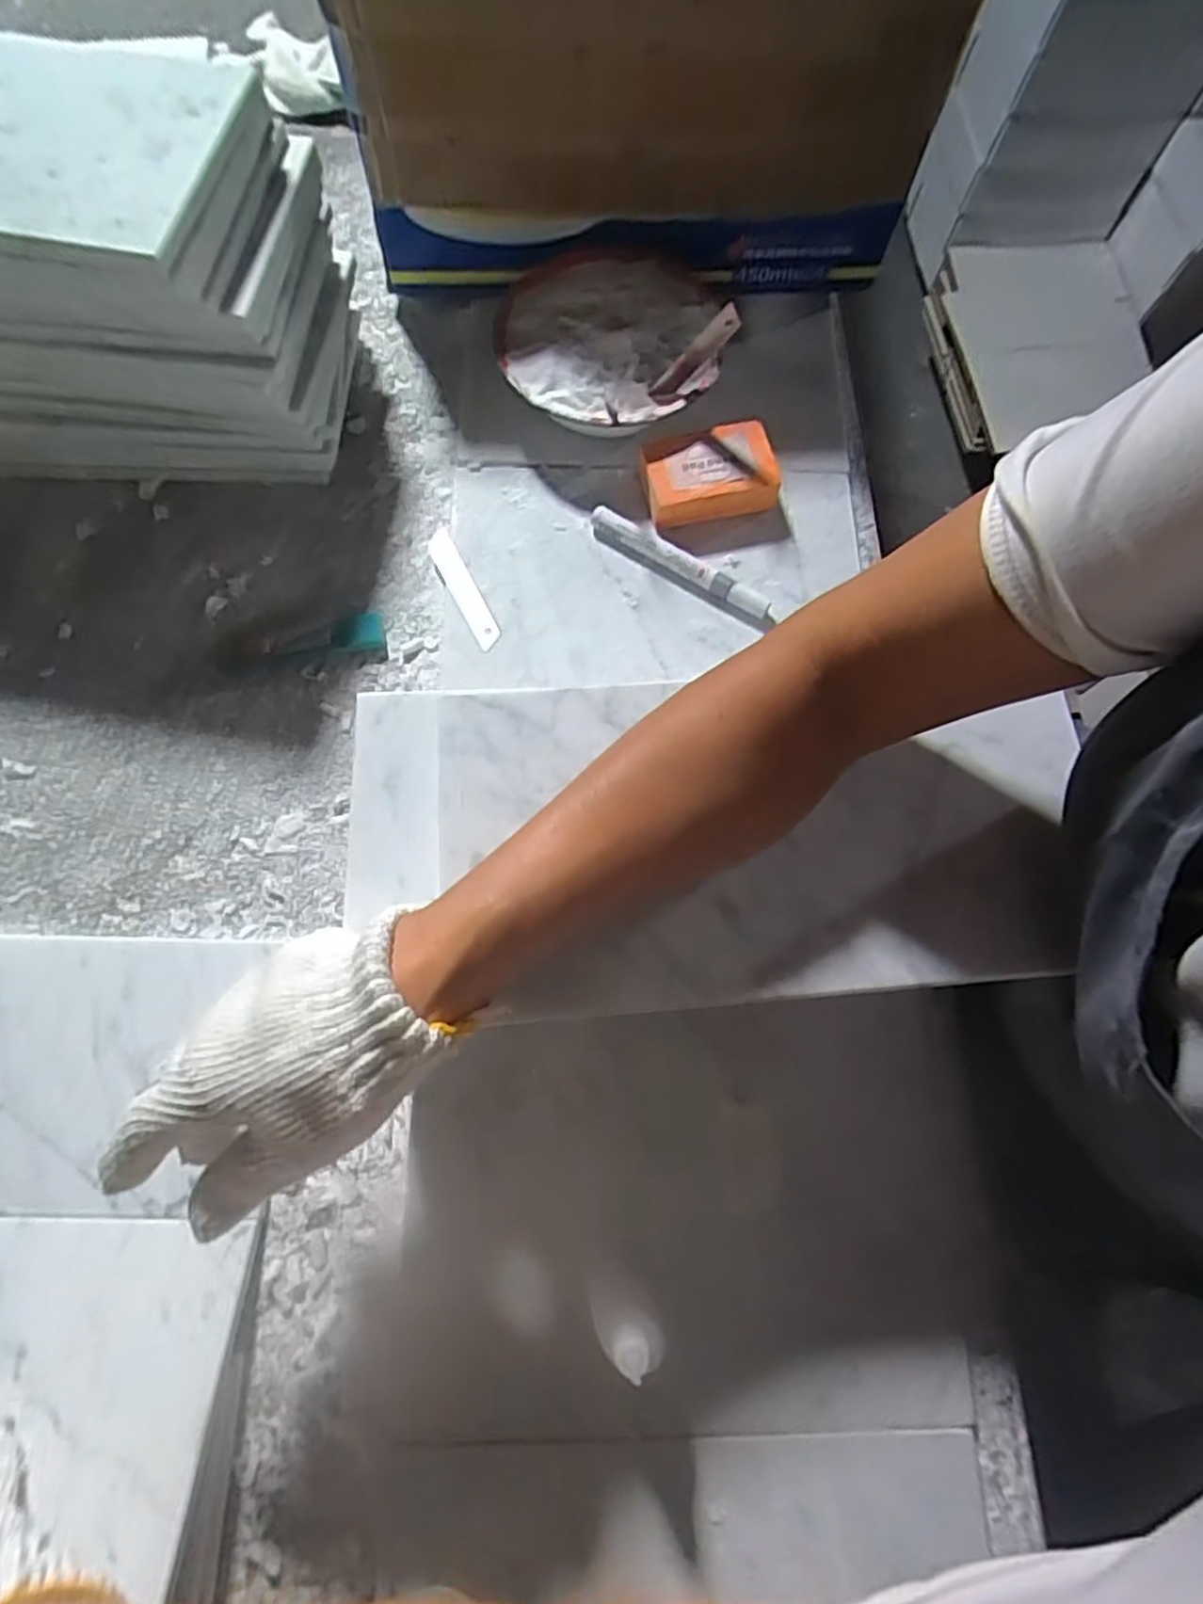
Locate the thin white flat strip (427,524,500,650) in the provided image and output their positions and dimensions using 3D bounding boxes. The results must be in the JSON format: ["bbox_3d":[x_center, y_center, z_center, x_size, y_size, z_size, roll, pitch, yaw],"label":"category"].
[{"bbox_3d":[-0.099,-0.153,0.515,0.020,0.007,0.095,-26,75,-7],"label":"thin white flat strip"}]

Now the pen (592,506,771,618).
[{"bbox_3d":[0.055,-0.170,0.515,0.139,0.015,0.017,31,76,9],"label":"pen"}]

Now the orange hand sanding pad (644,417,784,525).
[{"bbox_3d":[0.078,-0.239,0.527,0.093,0.030,0.056,-12,74,-3],"label":"orange hand sanding pad"}]

